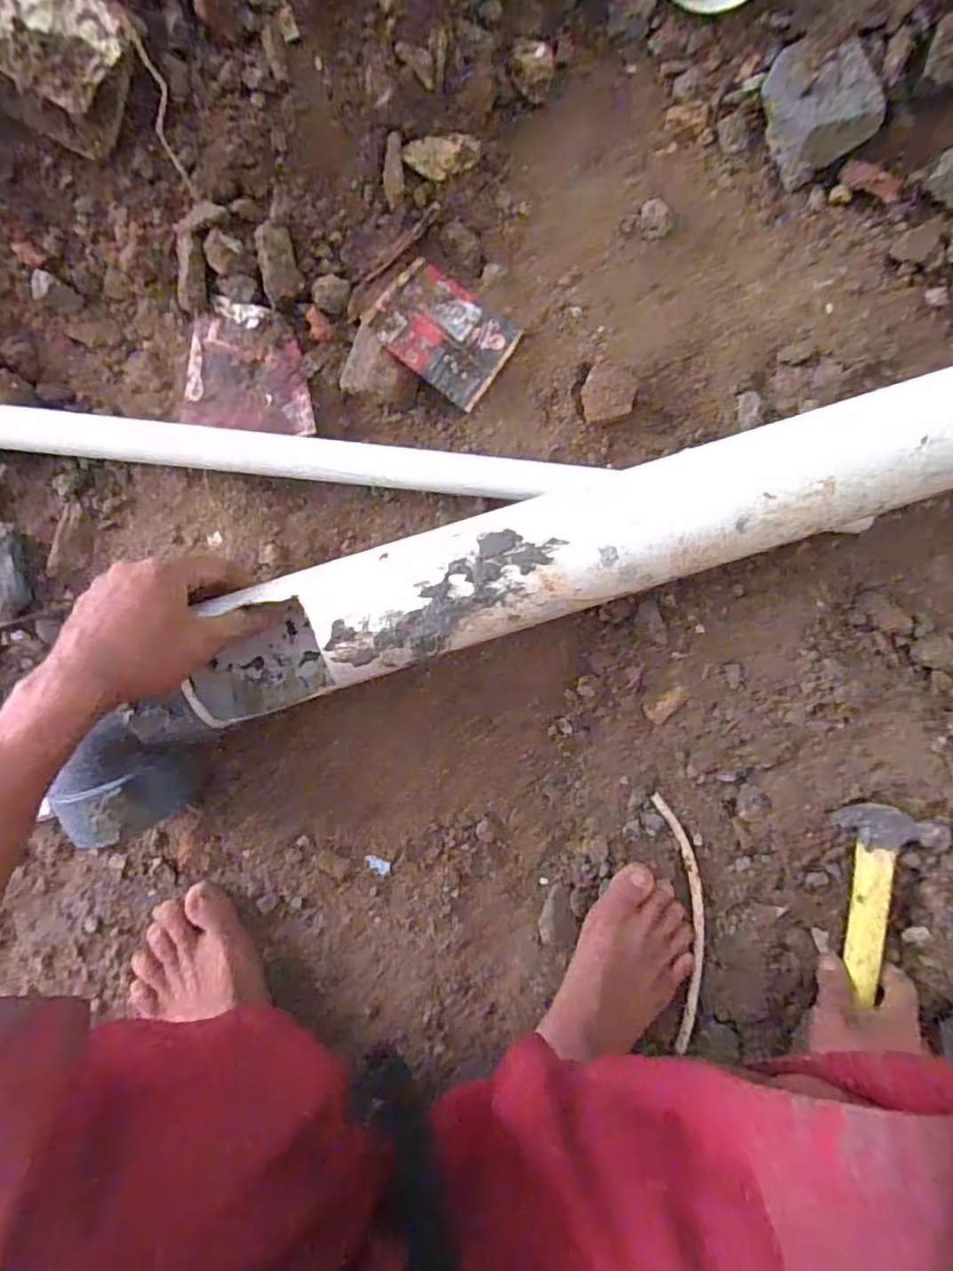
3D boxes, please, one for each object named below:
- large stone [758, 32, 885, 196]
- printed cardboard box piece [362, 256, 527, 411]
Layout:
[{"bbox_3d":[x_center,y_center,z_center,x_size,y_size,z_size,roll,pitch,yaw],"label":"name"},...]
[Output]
[{"bbox_3d":[0.290,-0.459,0.538,0.077,0.050,0.105,-24,90,-4],"label":"large stone"},{"bbox_3d":[-0.027,-0.251,0.510,0.106,0.009,0.089,35,71,-11],"label":"printed cardboard box piece"}]

